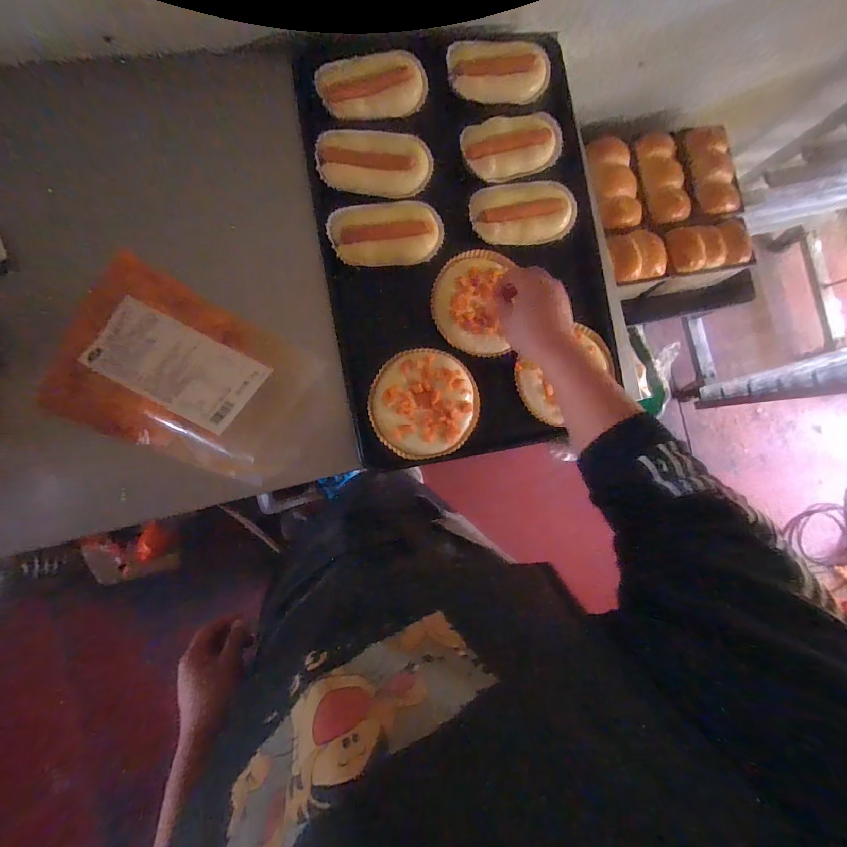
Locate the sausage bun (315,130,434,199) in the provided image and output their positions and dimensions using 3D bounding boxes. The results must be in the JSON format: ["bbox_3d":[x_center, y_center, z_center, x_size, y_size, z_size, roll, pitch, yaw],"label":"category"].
[{"bbox_3d":[-0.065,-0.355,0.562,0.159,0.028,0.074,-3,89,-9],"label":"sausage bun"}]

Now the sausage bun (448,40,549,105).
[{"bbox_3d":[0.112,-0.503,0.588,0.147,0.029,0.067,-10,90,-9],"label":"sausage bun"}]

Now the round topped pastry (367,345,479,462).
[{"bbox_3d":[0.003,-0.028,0.563,0.149,0.019,0.144,0,88,-9],"label":"round topped pastry"}]

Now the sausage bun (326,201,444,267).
[{"bbox_3d":[-0.050,-0.263,0.567,0.153,0.023,0.080,-5,89,-9],"label":"sausage bun"}]

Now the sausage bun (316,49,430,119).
[{"bbox_3d":[-0.068,-0.463,0.565,0.151,0.025,0.069,-14,90,-9],"label":"sausage bun"}]

